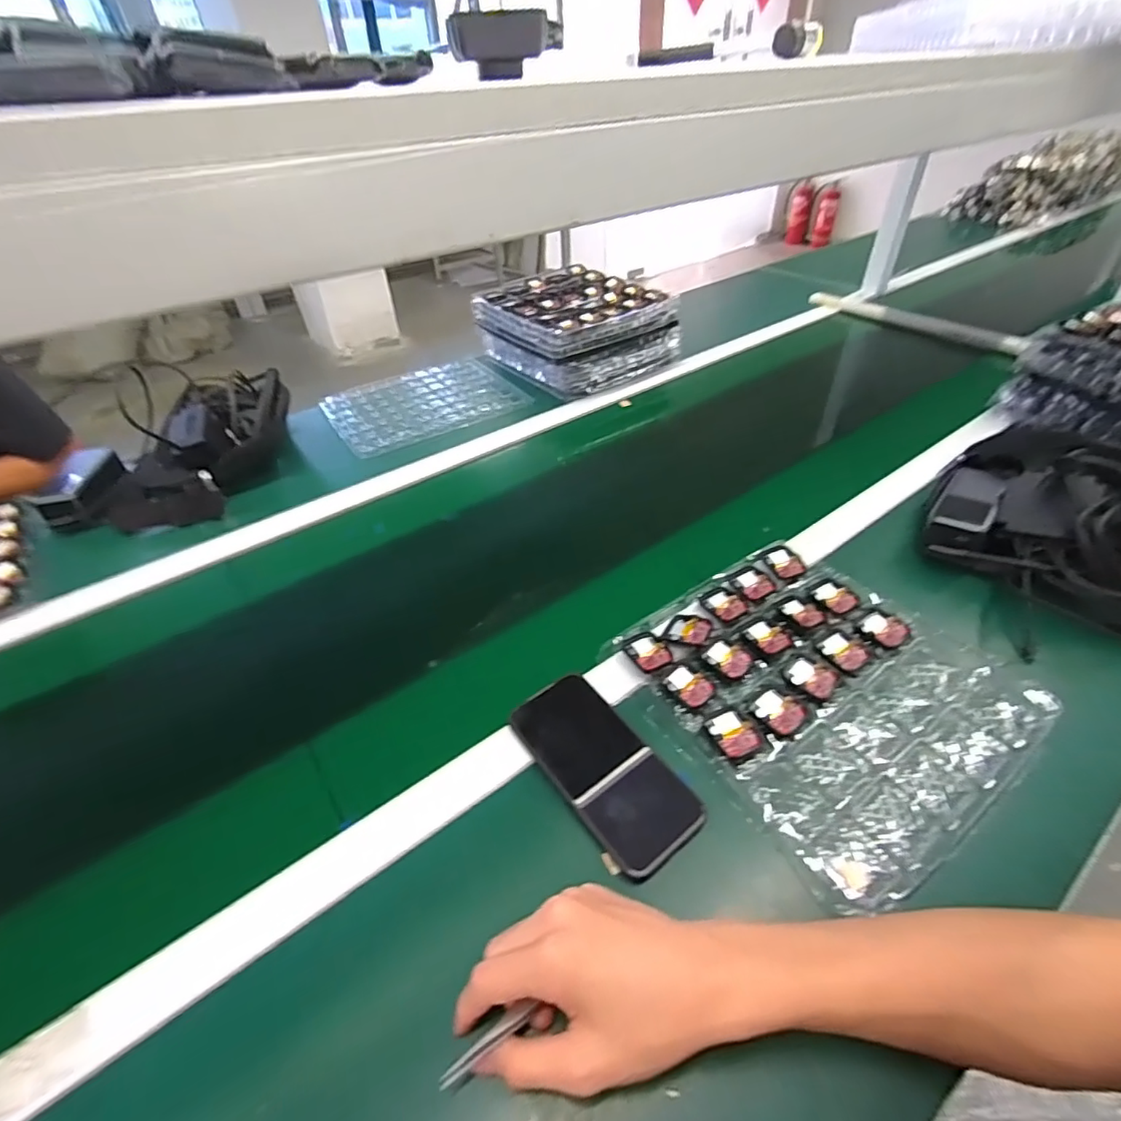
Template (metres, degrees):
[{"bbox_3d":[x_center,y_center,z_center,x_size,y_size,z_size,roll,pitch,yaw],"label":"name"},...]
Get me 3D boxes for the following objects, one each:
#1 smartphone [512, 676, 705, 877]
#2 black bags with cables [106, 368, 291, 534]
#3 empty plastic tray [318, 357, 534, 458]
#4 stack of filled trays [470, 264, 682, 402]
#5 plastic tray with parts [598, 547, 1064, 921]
[{"bbox_3d":[0.033,0.157,0.436,0.077,0.014,0.160,-29,50,-26],"label":"smartphone"},{"bbox_3d":[-0.502,-0.161,0.796,0.177,0.134,0.240,5,43,9],"label":"black bags with cables"},{"bbox_3d":[-0.237,-0.275,0.966,0.302,0.021,0.273,-25,46,-22],"label":"empty plastic tray"},{"bbox_3d":[0.025,-0.421,1.033,0.272,0.129,0.285,-30,48,-26],"label":"stack of filled trays"},{"bbox_3d":[0.225,0.102,0.491,0.261,0.025,0.275,-26,47,-23],"label":"plastic tray with parts"}]

